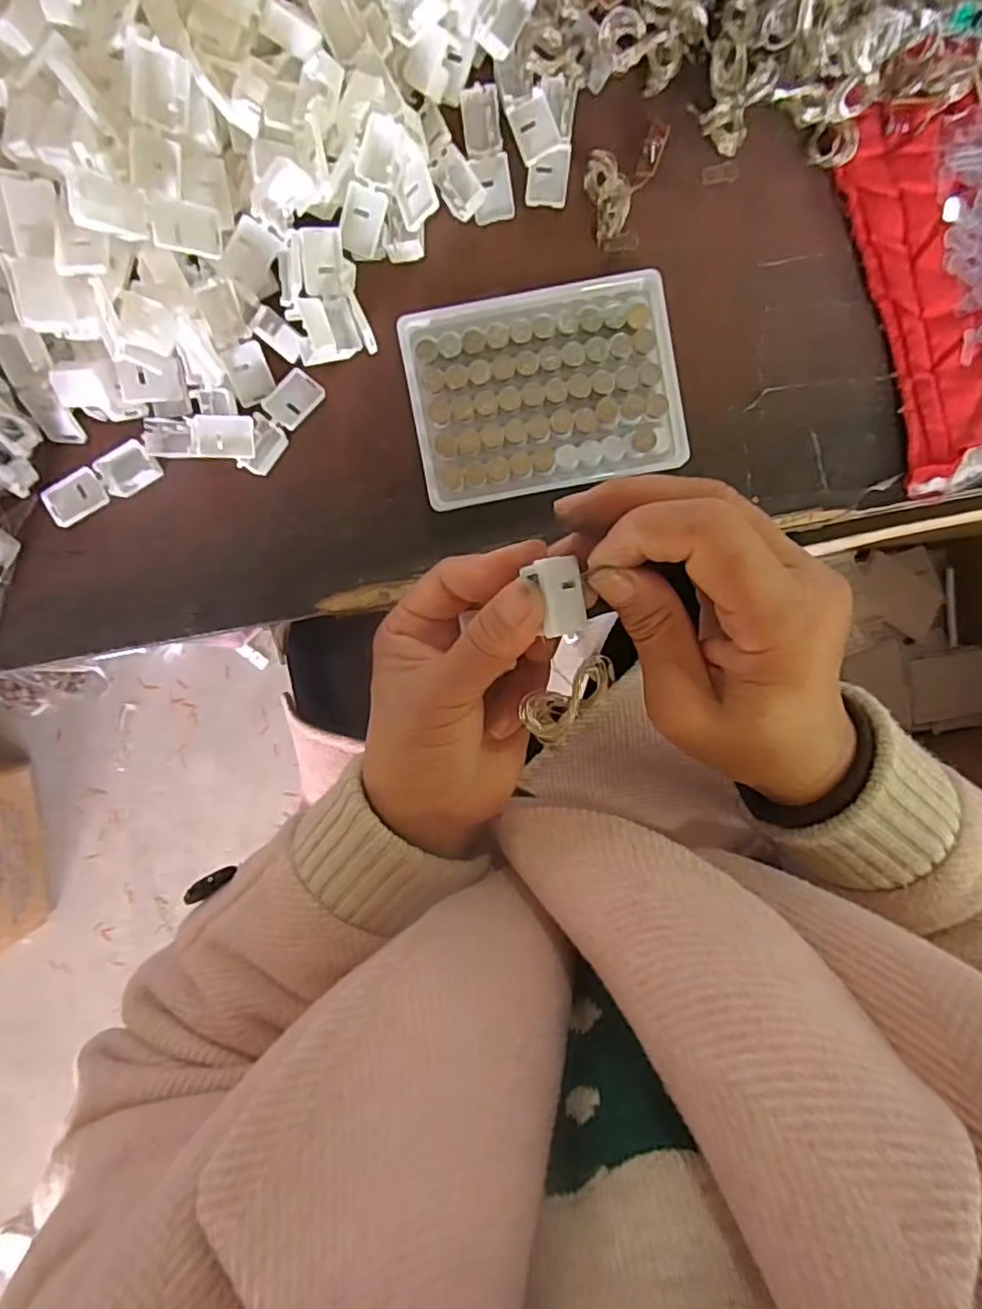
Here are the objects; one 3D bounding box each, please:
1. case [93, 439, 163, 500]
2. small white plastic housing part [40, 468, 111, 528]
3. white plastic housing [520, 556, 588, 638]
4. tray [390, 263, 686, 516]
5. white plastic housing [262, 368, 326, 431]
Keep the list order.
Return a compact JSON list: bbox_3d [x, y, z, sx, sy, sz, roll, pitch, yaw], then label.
[{"bbox_3d":[-0.181,-0.092,0.320,0.027,0.010,0.019,-26,95,2],"label":"case"},{"bbox_3d":[-0.207,-0.079,0.319,0.028,0.008,0.021,-34,95,3],"label":"small white plastic housing part"},{"bbox_3d":[0.024,-0.020,0.222,0.017,0.012,0.027,-11,96,1],"label":"white plastic housing"},{"bbox_3d":[0.026,-0.130,0.317,0.128,0.011,0.096,-10,96,1],"label":"tray"},{"bbox_3d":[-0.098,-0.128,0.320,0.020,0.007,0.028,42,94,-4],"label":"white plastic housing"}]

